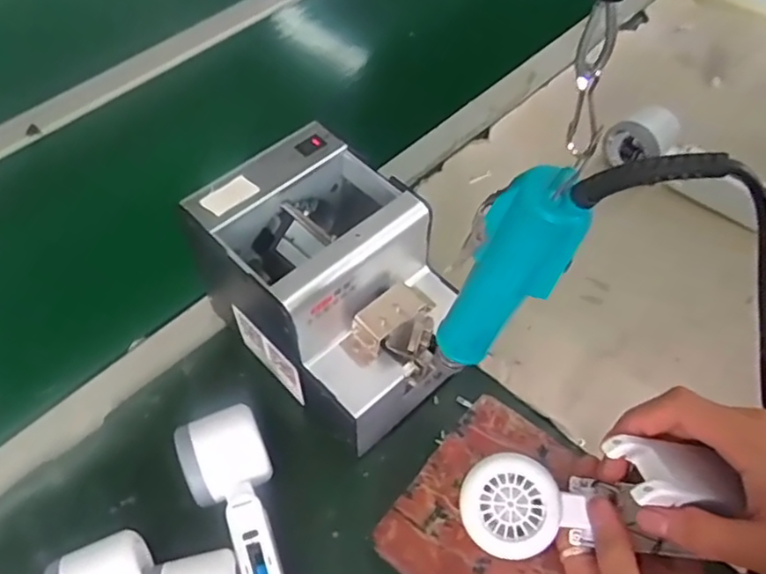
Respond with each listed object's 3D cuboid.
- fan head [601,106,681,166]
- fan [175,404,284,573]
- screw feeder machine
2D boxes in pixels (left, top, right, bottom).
[{"bbox_3d":[0.252,-0.144,0.633,0.060,0.065,0.037,30,60,21],"label":"fan head"},{"bbox_3d":[-0.088,0.160,0.419,0.057,0.051,0.163,-18,56,-12],"label":"fan"},{"bbox_3d":[-0.035,0.005,0.473,0.173,0.147,0.129,36,62,24],"label":"screw feeder machine"}]

